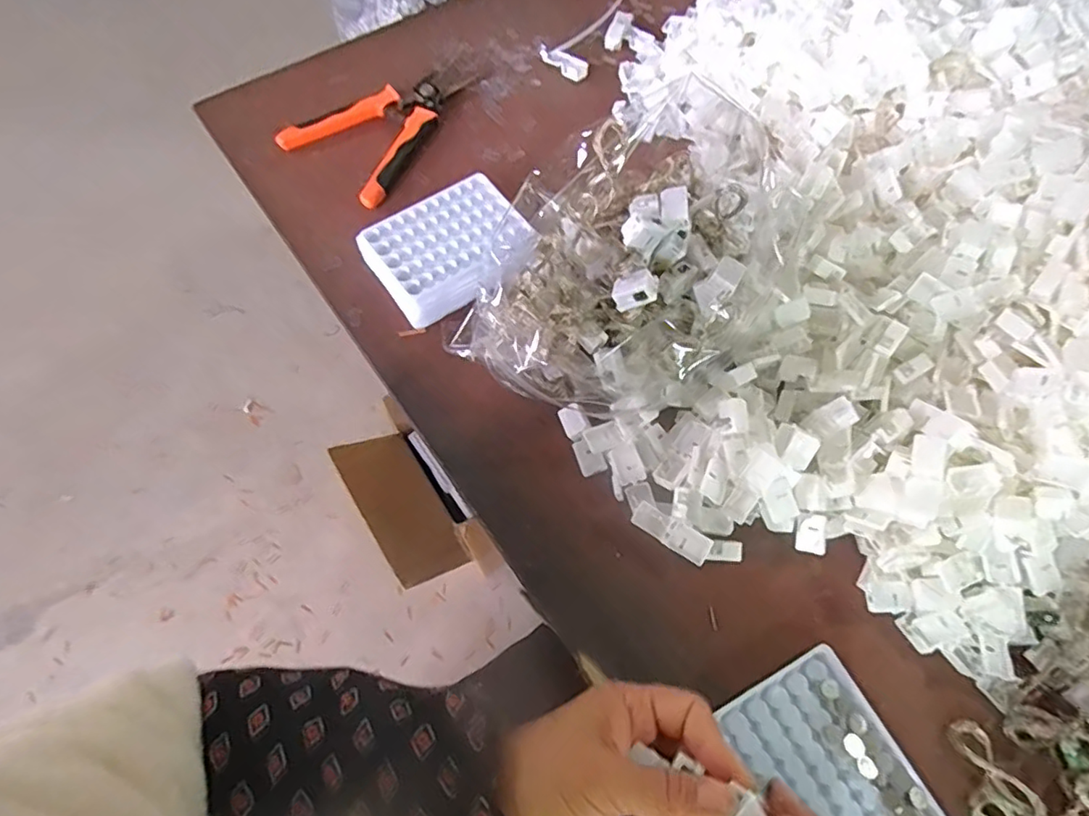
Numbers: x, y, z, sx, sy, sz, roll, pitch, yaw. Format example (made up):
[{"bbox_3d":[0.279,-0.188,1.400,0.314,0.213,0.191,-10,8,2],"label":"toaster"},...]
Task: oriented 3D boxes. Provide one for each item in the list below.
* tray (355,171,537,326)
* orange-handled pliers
[{"bbox_3d":[-0.080,-0.133,0.499,0.128,0.035,0.102,-32,68,-14],"label":"tray"},{"bbox_3d":[-0.150,-0.293,0.583,0.126,0.019,0.192,36,70,16],"label":"orange-handled pliers"}]

